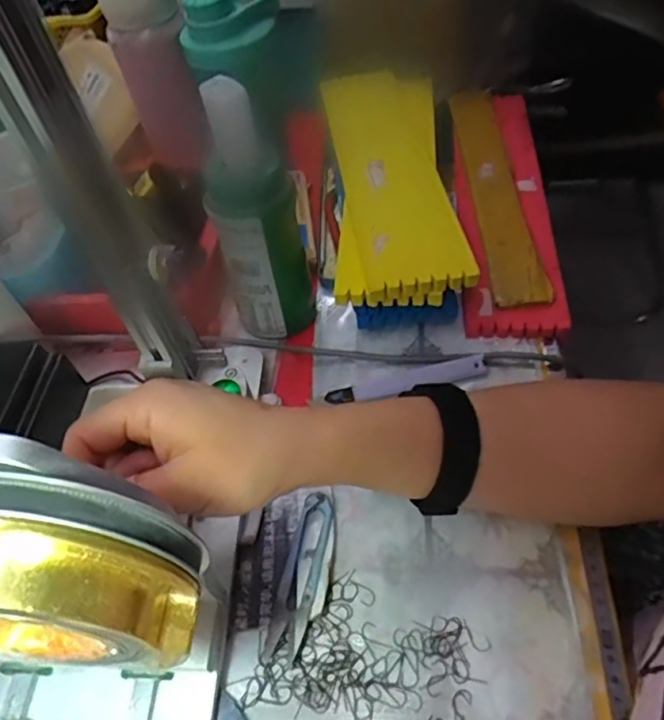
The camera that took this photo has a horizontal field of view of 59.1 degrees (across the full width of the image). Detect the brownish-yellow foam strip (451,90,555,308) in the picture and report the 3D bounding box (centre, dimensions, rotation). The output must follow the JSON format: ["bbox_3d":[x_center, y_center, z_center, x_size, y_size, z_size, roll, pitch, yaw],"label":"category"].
[{"bbox_3d":[0.148,-0.158,0.534,0.043,0.009,0.273,-5,57,4],"label":"brownish-yellow foam strip"}]

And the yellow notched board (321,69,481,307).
[{"bbox_3d":[0.049,-0.170,0.512,0.098,0.024,0.306,-8,51,7],"label":"yellow notched board"}]

